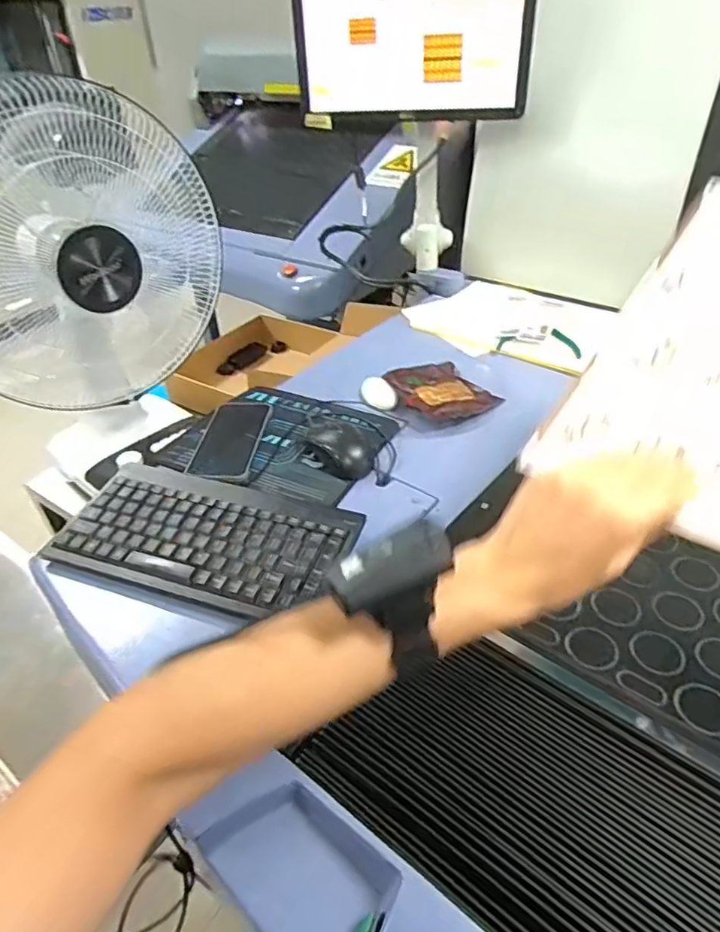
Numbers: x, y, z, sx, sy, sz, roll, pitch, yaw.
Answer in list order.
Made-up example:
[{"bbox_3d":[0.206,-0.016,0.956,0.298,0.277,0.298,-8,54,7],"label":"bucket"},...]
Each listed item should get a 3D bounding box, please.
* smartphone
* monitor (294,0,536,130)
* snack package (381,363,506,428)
[{"bbox_3d":[-0.163,-0.035,0.732,0.076,0.009,0.164,1,38,5],"label":"smartphone"},{"bbox_3d":[0.075,-0.700,0.886,0.373,0.299,0.045,9,40,15],"label":"monitor"},{"bbox_3d":[0.120,-0.113,0.849,0.117,0.021,0.159,-21,42,-22],"label":"snack package"}]

